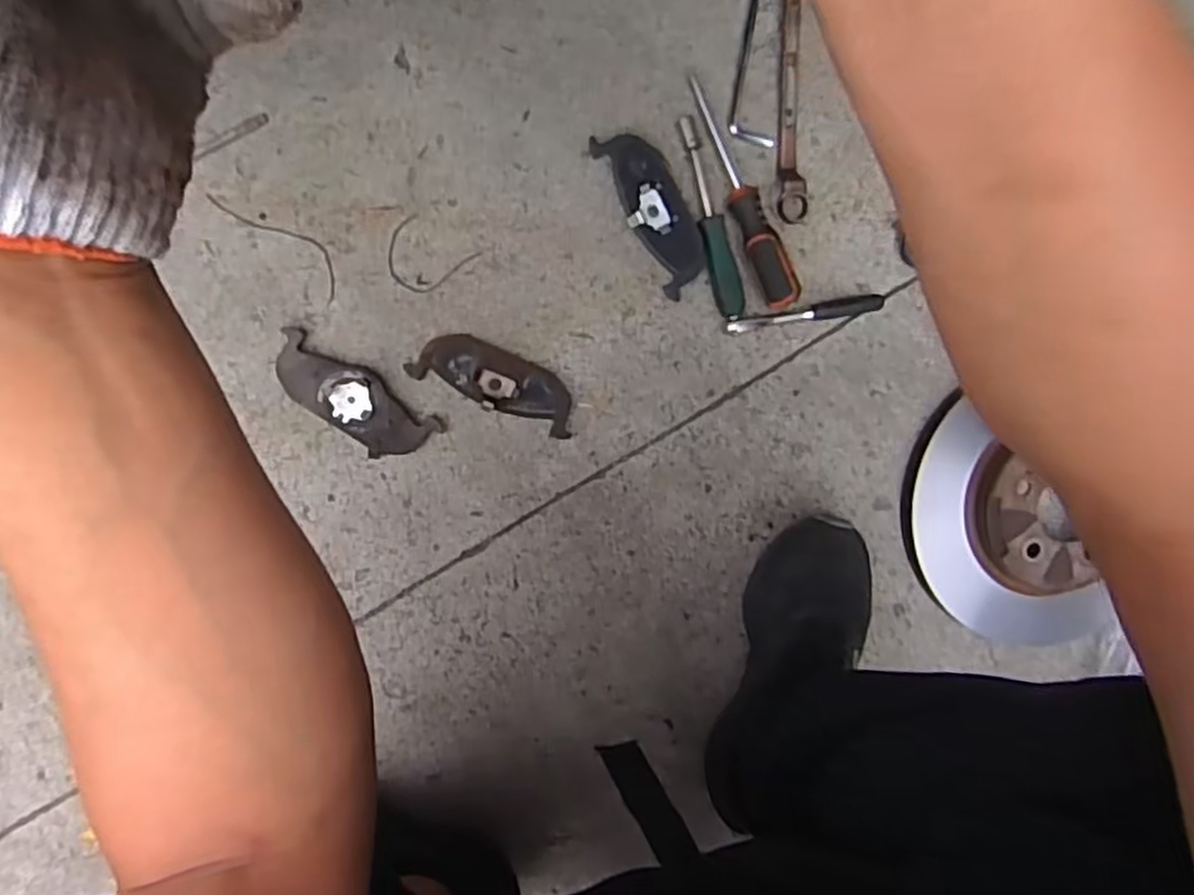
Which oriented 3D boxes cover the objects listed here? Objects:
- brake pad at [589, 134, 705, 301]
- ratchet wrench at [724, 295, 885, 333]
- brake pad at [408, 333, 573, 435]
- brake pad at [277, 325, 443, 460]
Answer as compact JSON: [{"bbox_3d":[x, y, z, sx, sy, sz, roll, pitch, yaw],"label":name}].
[{"bbox_3d":[0.049,-0.195,0.625,0.049,0.018,0.135,-32,102,-6],"label":"brake pad"},{"bbox_3d":[0.178,-0.115,0.658,0.136,0.022,0.014,-10,99,-10],"label":"ratchet wrench"},{"bbox_3d":[-0.082,-0.056,0.635,0.136,0.011,0.049,24,92,-13],"label":"brake pad"},{"bbox_3d":[-0.199,-0.037,0.620,0.138,0.015,0.053,33,90,-13],"label":"brake pad"}]

